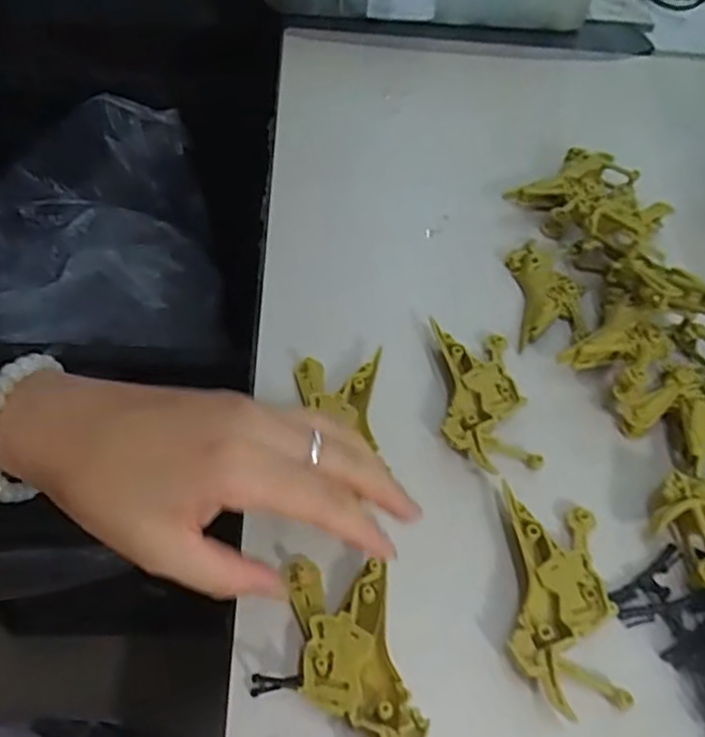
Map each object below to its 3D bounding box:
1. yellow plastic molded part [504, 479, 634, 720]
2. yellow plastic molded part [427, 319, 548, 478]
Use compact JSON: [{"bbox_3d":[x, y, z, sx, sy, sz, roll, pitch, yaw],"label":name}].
[{"bbox_3d":[0.094,0.104,0.309,0.048,0.014,0.099,4,51,-2],"label":"yellow plastic molded part"},{"bbox_3d":[0.070,0.014,0.380,0.049,0.014,0.099,-2,51,-7],"label":"yellow plastic molded part"}]

